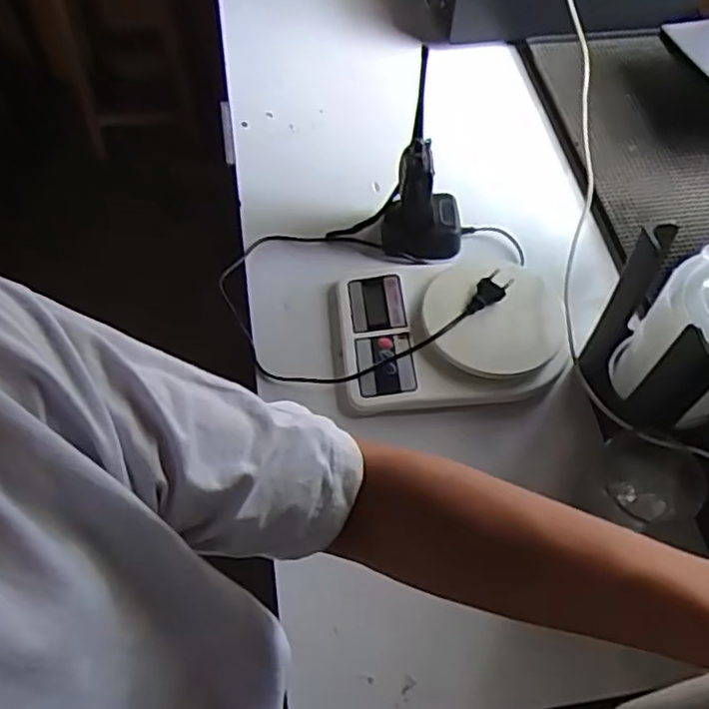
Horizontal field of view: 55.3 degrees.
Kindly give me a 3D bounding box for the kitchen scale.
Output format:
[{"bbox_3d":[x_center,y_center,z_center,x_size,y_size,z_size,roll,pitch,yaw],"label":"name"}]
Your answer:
[{"bbox_3d":[0.095,-0.029,0.679,0.213,0.043,0.160,-5,59,-5],"label":"kitchen scale"}]

